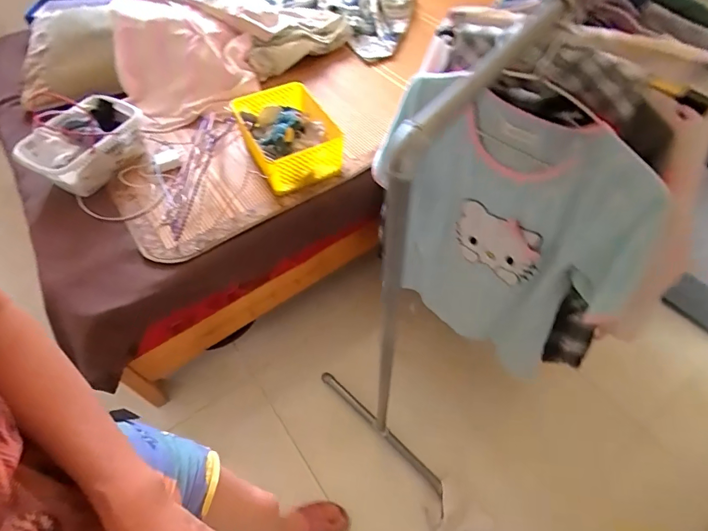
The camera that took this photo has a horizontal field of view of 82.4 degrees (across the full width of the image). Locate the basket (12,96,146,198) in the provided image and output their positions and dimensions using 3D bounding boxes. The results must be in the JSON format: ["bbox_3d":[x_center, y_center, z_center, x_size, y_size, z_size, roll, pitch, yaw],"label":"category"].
[{"bbox_3d":[-0.690,-0.320,1.047,0.180,0.149,0.284,28,61,22],"label":"basket"}]

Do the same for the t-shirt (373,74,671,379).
[{"bbox_3d":[0.255,-0.029,0.816,0.088,0.642,0.480,-36,60,-19],"label":"t-shirt"}]

